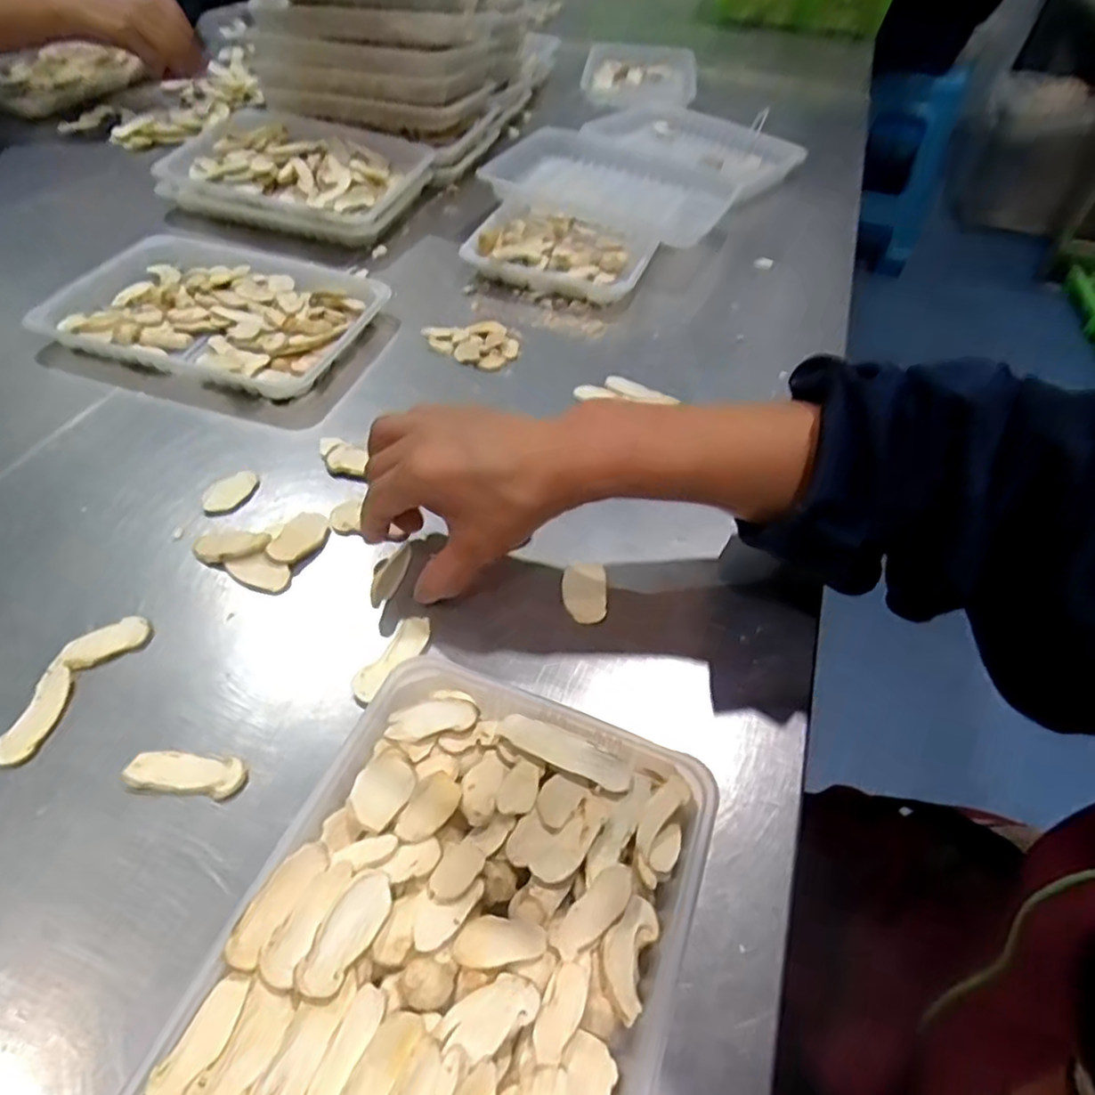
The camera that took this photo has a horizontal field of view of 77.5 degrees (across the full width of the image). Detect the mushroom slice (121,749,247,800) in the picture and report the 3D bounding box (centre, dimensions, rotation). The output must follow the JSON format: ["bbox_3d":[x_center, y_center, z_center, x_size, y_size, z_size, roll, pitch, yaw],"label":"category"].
[{"bbox_3d":[-0.164,0.103,0.311,0.050,0.005,0.018,6,49,1],"label":"mushroom slice"}]

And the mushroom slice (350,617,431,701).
[{"bbox_3d":[-0.081,0.057,0.357,0.020,0.004,0.055,22,51,13],"label":"mushroom slice"}]

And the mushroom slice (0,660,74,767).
[{"bbox_3d":[-0.242,0.079,0.325,0.017,0.007,0.051,9,50,3],"label":"mushroom slice"}]

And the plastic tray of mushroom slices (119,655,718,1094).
[{"bbox_3d":[-0.039,0.159,0.254,0.161,0.035,0.228,19,51,11],"label":"plastic tray of mushroom slices"}]

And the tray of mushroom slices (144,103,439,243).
[{"bbox_3d":[-0.257,-0.390,0.699,0.247,0.042,0.182,14,50,7],"label":"tray of mushroom slices"}]

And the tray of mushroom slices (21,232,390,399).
[{"bbox_3d":[-0.265,-0.203,0.556,0.235,0.023,0.183,13,50,7],"label":"tray of mushroom slices"}]

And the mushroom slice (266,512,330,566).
[{"bbox_3d":[-0.149,-0.007,0.408,0.027,0.004,0.043,20,51,12],"label":"mushroom slice"}]

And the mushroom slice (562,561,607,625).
[{"bbox_3d":[0.021,0.025,0.392,0.024,0.006,0.043,3,50,-2],"label":"mushroom slice"}]

